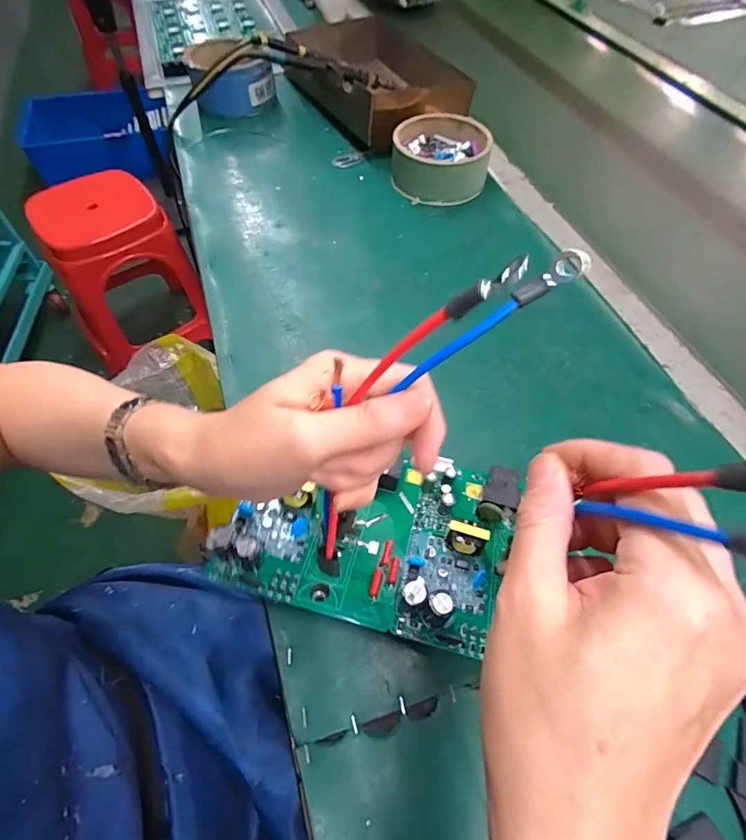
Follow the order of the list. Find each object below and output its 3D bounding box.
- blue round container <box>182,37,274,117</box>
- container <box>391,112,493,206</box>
[{"bbox_3d":[-0.215,-0.519,0.669,0.118,0.079,0.124,-20,60,-13],"label":"blue round container"},{"bbox_3d":[0.085,-0.336,0.572,0.120,0.056,0.121,-1,57,-1],"label":"container"}]

